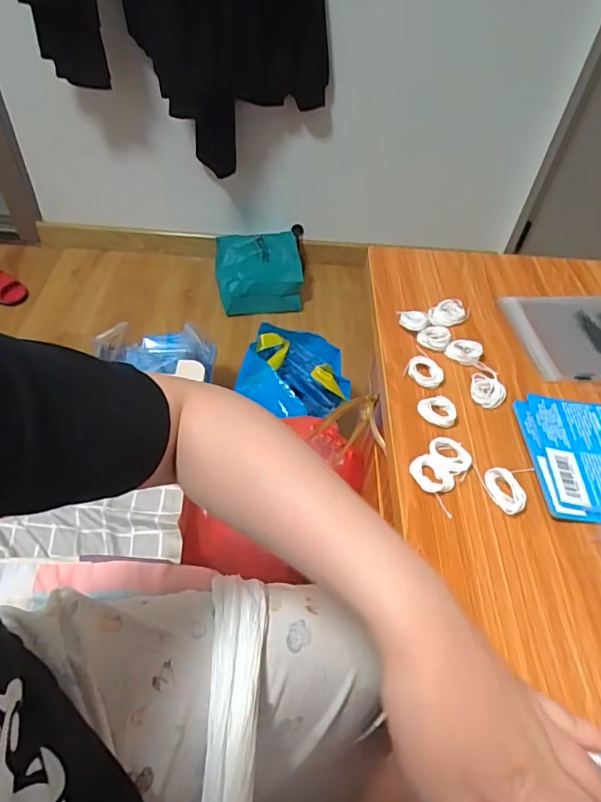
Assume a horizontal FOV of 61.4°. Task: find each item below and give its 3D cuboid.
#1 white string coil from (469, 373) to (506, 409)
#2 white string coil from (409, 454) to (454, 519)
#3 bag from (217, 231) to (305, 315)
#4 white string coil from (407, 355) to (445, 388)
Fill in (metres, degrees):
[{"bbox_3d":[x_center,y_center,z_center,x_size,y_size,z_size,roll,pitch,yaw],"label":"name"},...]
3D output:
[{"bbox_3d":[0.169,-0.010,0.457,0.032,0.007,0.031,2,48,-3],"label":"white string coil"},{"bbox_3d":[0.105,0.062,0.389,0.028,0.007,0.048,-27,56,-25],"label":"white string coil"},{"bbox_3d":[-0.149,-0.443,1.711,0.266,0.162,0.300,-7,49,-11],"label":"bag"},{"bbox_3d":[0.116,-0.028,0.467,0.035,0.006,0.026,38,56,26],"label":"white string coil"}]

